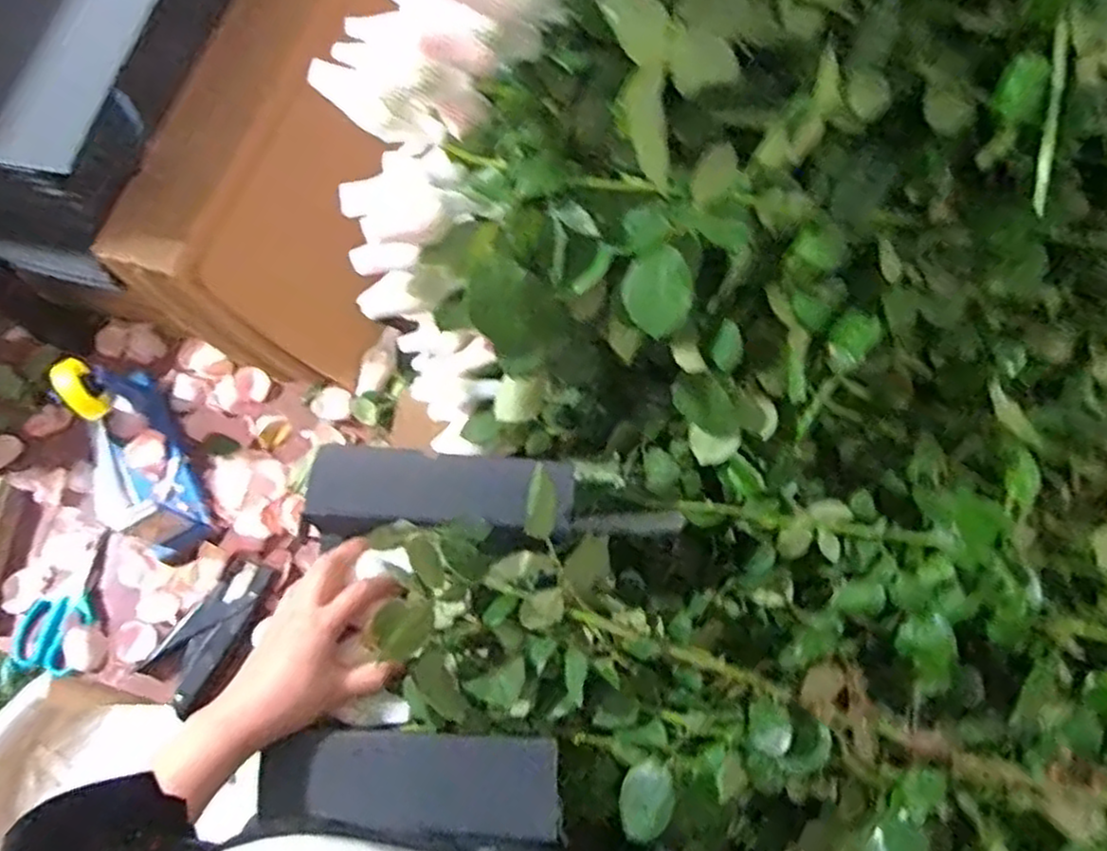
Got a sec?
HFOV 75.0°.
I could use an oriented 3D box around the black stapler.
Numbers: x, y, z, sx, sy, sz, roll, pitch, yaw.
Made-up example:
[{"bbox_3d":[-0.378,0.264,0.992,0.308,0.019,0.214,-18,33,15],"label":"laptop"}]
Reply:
[{"bbox_3d":[-0.326,0.196,0.698,0.065,0.029,0.140,35,74,10],"label":"black stapler"}]

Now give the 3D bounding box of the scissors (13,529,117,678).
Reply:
[{"bbox_3d":[-0.479,0.170,0.711,0.067,0.010,0.138,14,71,3],"label":"scissors"}]

